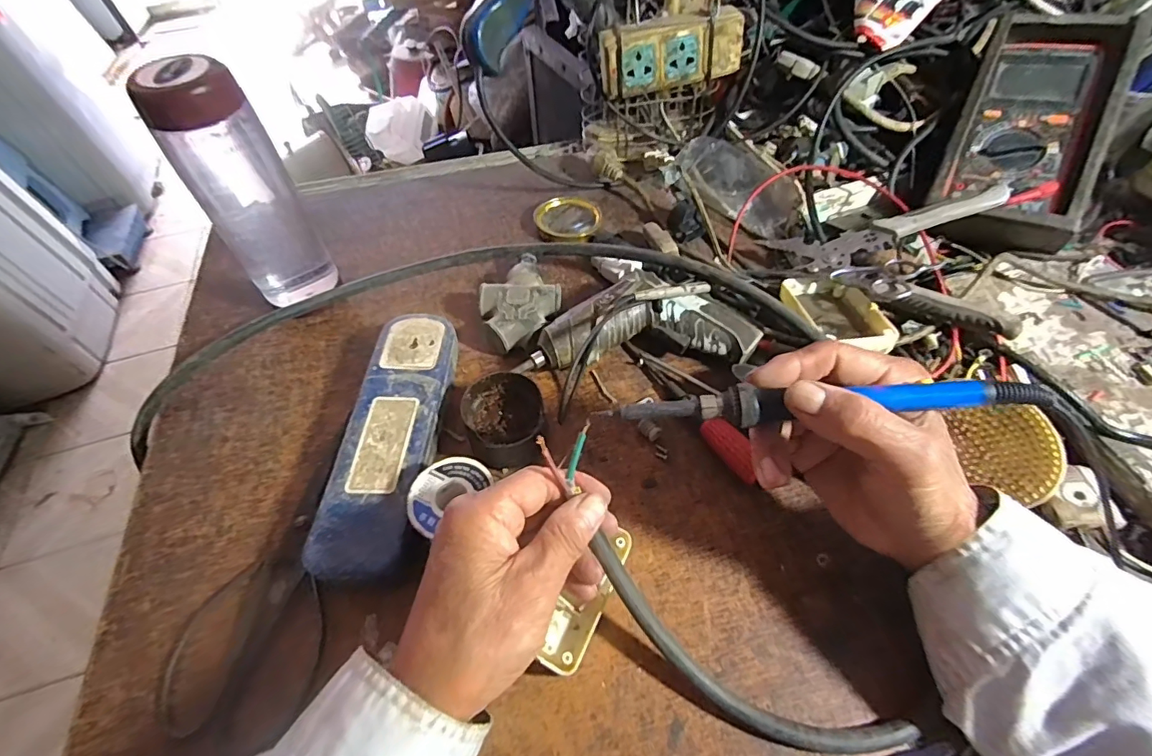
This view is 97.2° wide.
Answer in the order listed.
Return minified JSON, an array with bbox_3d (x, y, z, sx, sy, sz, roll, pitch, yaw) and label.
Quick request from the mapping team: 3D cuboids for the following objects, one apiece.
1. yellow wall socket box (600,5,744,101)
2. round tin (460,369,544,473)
[{"bbox_3d":[0.091,-0.316,0.492,0.136,0.055,0.039,-6,55,0],"label":"yellow wall socket box"},{"bbox_3d":[-0.051,0.032,0.365,0.055,0.035,0.065,-15,55,-7],"label":"round tin"}]

